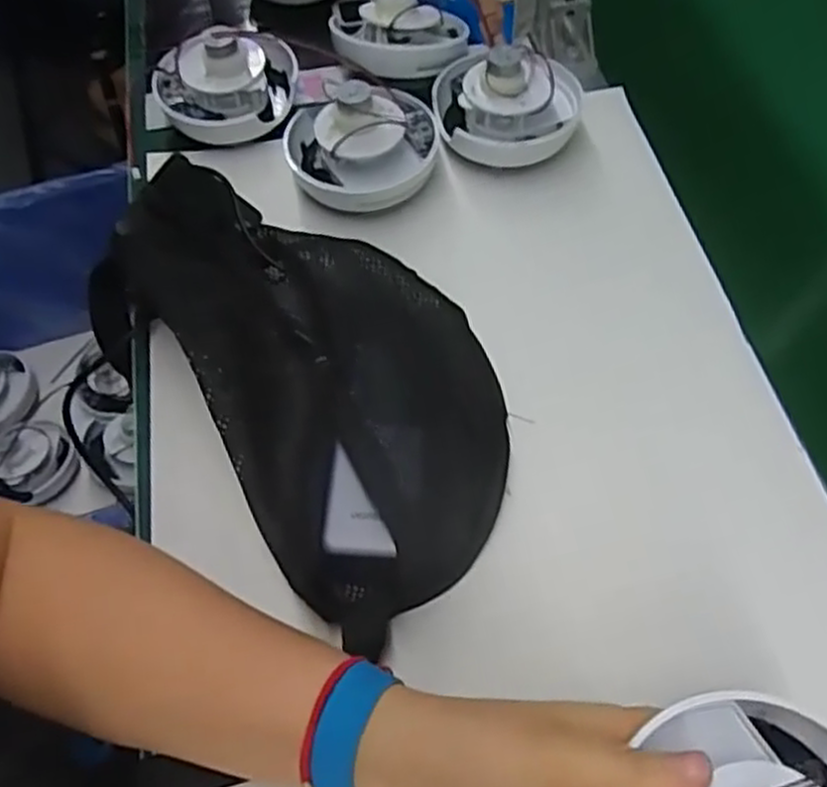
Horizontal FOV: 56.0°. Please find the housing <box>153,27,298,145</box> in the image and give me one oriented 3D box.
[{"bbox_3d":[-0.142,-0.237,0.593,0.106,0.078,0.082,-16,58,-8],"label":"housing"}]

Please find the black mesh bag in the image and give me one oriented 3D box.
[{"bbox_3d":[-0.067,-0.028,0.455,0.177,0.069,0.305,-38,64,-20],"label":"black mesh bag"}]

